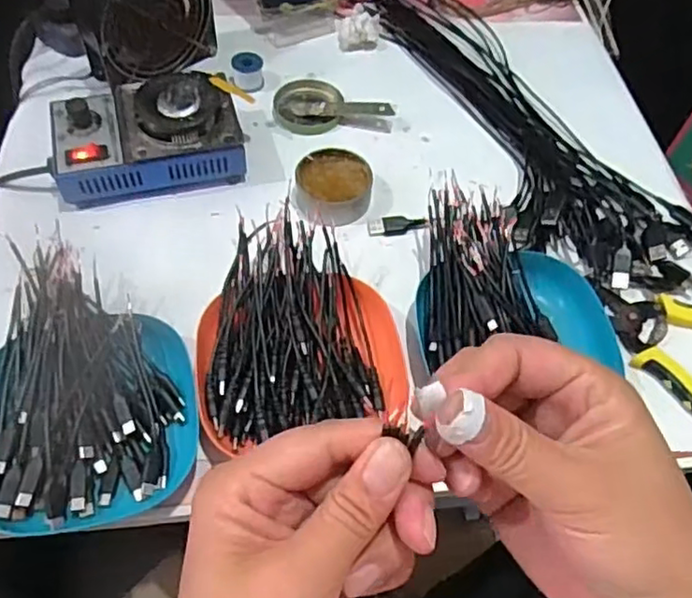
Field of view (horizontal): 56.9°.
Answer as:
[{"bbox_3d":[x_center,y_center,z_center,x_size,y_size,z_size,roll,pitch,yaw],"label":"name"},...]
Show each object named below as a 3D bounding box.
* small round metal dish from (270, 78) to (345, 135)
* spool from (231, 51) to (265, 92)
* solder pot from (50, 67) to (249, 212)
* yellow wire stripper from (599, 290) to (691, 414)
[{"bbox_3d":[-0.037,-0.187,0.614,0.064,0.013,0.060,2,58,-3],"label":"small round metal dish"},{"bbox_3d":[-0.095,-0.221,0.620,0.028,0.027,0.028,-4,58,-6],"label":"spool"},{"bbox_3d":[-0.168,-0.138,0.541,0.149,0.066,0.087,-13,60,-12],"label":"solder pot"},{"bbox_3d":[0.252,0.041,0.476,0.126,0.013,0.111,23,60,11],"label":"yellow wire stripper"}]

